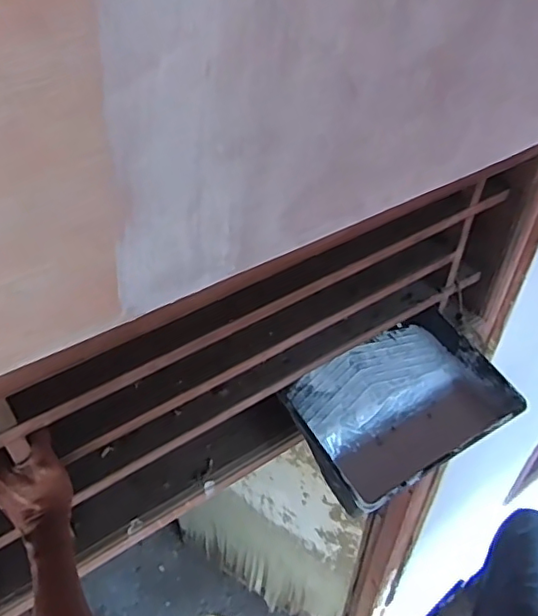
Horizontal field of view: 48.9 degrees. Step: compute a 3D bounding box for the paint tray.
[{"bbox_3d":[0.165,0.134,0.783,0.277,0.082,0.203,-23,50,-22],"label":"paint tray"}]

